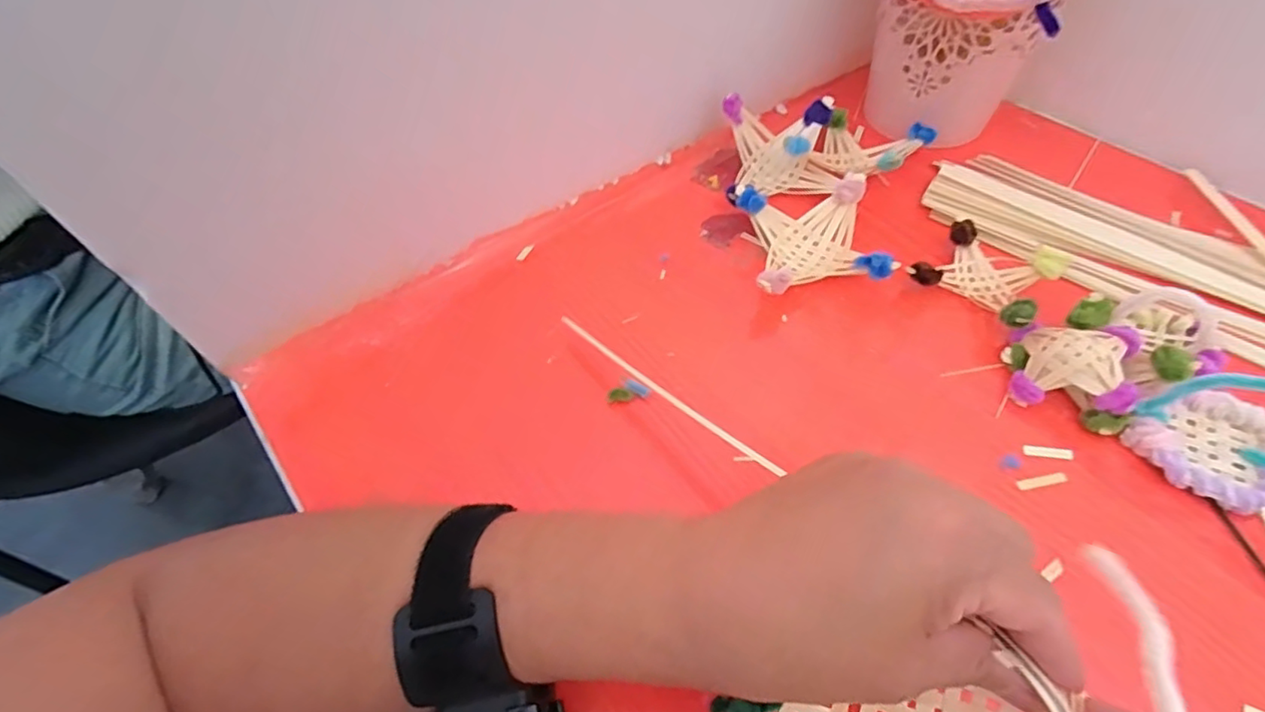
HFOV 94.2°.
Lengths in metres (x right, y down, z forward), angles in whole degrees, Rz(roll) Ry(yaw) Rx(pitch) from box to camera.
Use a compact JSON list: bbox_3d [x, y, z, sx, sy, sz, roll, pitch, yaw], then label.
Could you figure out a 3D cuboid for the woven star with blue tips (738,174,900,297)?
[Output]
[{"bbox_3d":[0.115,-0.074,0.380,0.086,0.035,0.086,-6,54,-2],"label":"woven star with blue tips"}]

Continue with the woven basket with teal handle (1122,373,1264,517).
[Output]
[{"bbox_3d":[0.290,0.033,0.274,0.066,0.057,0.063,-18,55,-11],"label":"woven basket with teal handle"}]

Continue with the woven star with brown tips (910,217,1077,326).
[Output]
[{"bbox_3d":[0.216,-0.050,0.359,0.067,0.026,0.063,38,64,26],"label":"woven star with brown tips"}]

